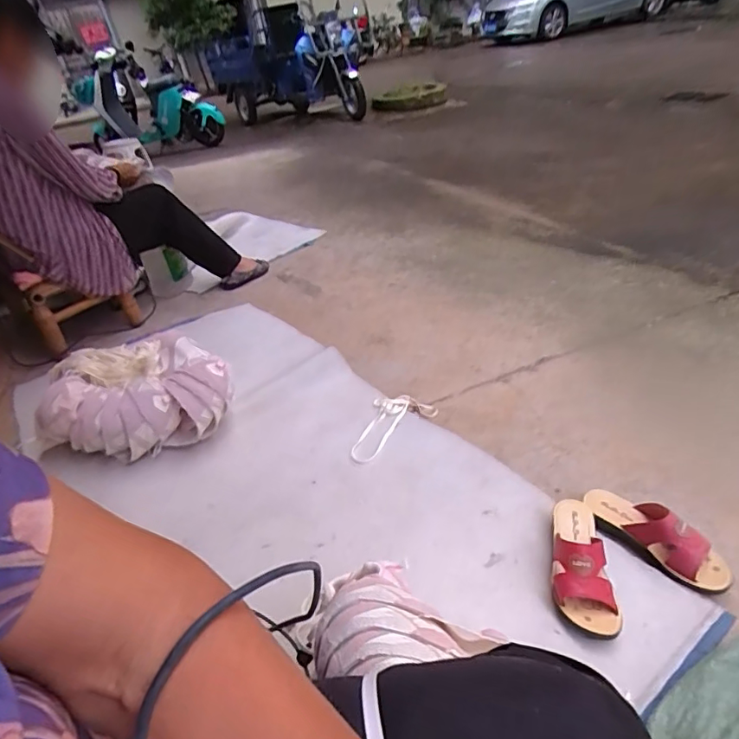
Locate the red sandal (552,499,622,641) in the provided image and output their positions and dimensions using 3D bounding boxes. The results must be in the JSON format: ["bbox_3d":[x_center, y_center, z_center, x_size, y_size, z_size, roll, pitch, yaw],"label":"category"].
[{"bbox_3d":[0.331,0.293,0.807,0.086,0.081,0.229,-1,35,13],"label":"red sandal"}]

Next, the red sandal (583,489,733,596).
[{"bbox_3d":[0.463,0.266,0.837,0.080,0.077,0.228,-30,39,-26],"label":"red sandal"}]

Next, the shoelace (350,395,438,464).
[{"bbox_3d":[0.030,0.122,1.187,0.249,0.017,0.128,-32,41,-32],"label":"shoelace"}]

